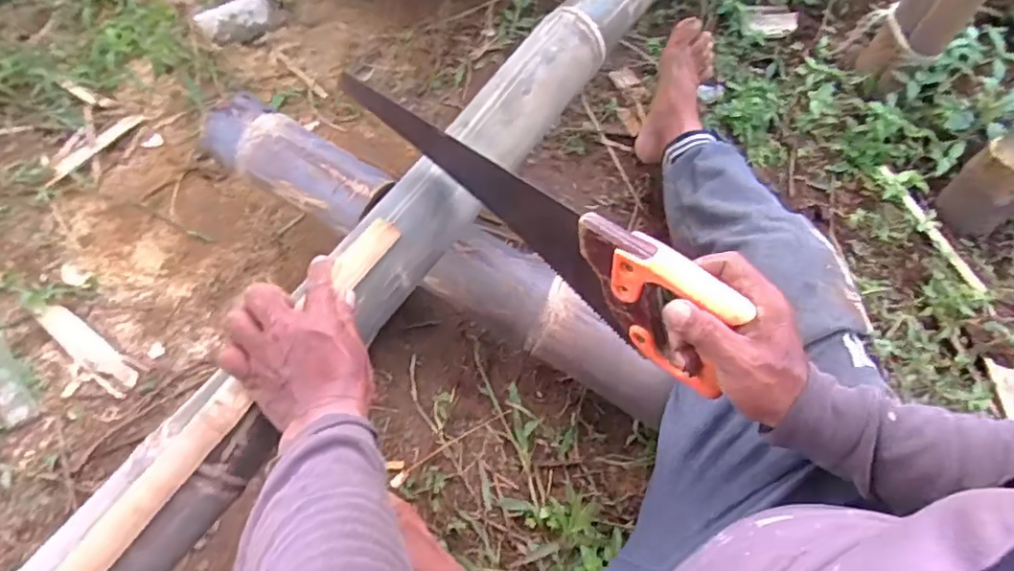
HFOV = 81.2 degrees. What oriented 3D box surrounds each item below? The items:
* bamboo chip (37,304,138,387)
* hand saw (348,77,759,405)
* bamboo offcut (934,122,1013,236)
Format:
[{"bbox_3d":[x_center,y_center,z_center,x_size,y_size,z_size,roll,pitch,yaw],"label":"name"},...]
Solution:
[{"bbox_3d":[-0.538,0.078,0.760,0.174,0.004,0.035,33,65,16],"label":"bamboo chip"},{"bbox_3d":[0.005,-0.068,0.522,0.423,0.110,0.041,39,67,19],"label":"hand saw"},{"bbox_3d":[0.695,-0.153,0.829,0.092,0.180,0.087,39,44,19],"label":"bamboo offcut"}]

